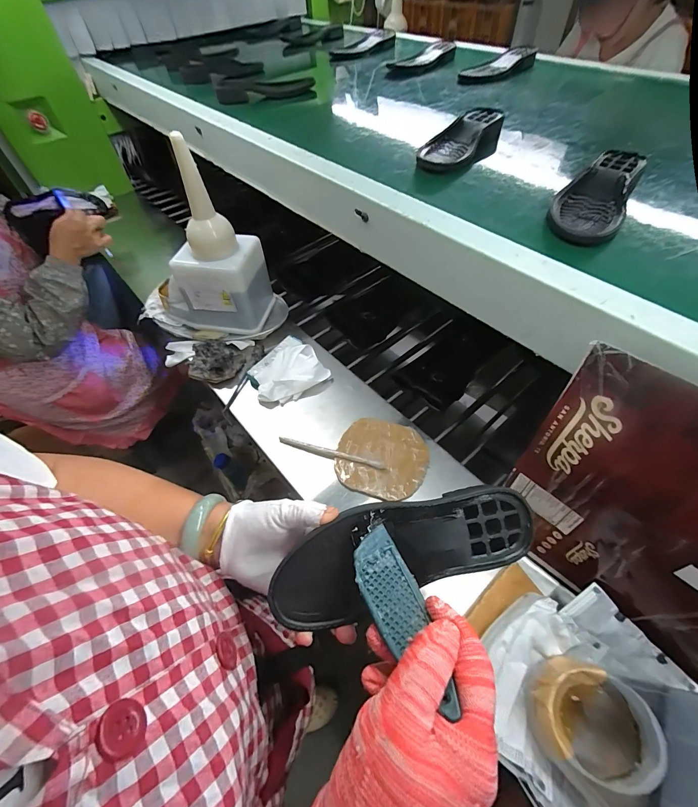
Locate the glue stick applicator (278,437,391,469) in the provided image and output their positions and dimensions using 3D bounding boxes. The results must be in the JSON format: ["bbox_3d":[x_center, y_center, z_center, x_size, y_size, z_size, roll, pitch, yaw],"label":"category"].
[{"bbox_3d":[-0.030,0.086,0.609,0.195,0.013,0.013,13,56,12],"label":"glue stick applicator"}]

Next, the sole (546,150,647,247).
[{"bbox_3d":[0.308,-0.263,0.436,0.078,0.028,0.199,26,59,20],"label":"sole"}]

